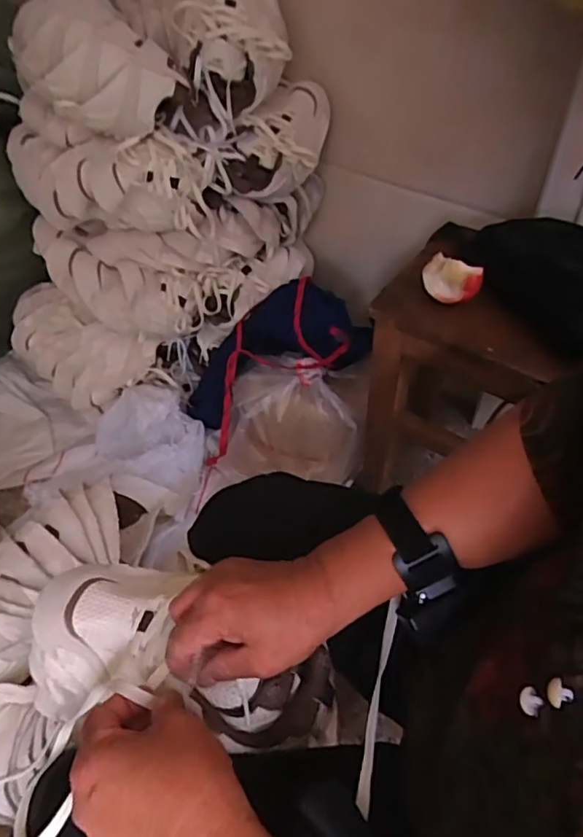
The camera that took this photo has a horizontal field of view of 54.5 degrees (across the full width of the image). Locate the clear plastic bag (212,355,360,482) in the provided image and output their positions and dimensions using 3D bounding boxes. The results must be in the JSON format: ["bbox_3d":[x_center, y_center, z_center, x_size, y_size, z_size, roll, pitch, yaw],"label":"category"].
[{"bbox_3d":[-0.001,0.008,0.937,0.218,0.183,0.121,2,49,4],"label":"clear plastic bag"}]

